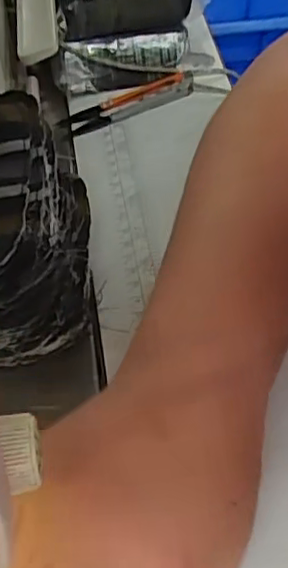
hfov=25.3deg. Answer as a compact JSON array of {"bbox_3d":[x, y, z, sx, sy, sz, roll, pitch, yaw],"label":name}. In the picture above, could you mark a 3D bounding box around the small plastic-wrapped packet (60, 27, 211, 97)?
[{"bbox_3d":[-0.007,-0.161,0.460,0.102,0.034,0.028,-13,53,-9],"label":"small plastic-wrapped packet"}]

